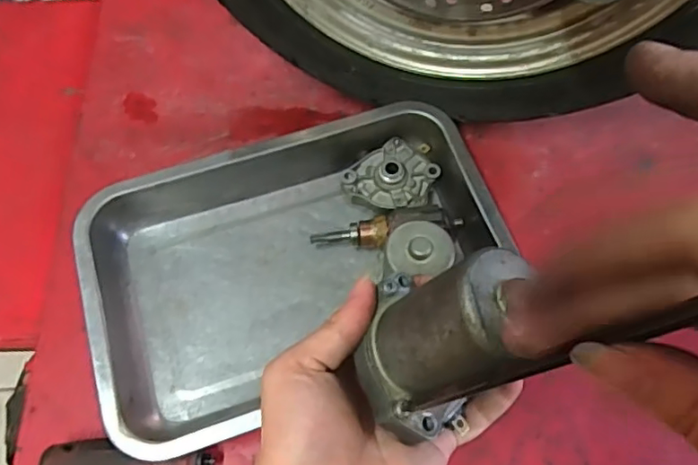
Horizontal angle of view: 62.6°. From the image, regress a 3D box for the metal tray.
[{"bbox_3d":[-0.038,0.024,0.451,0.313,0.057,0.222,-17,66,-5],"label":"metal tray"}]

